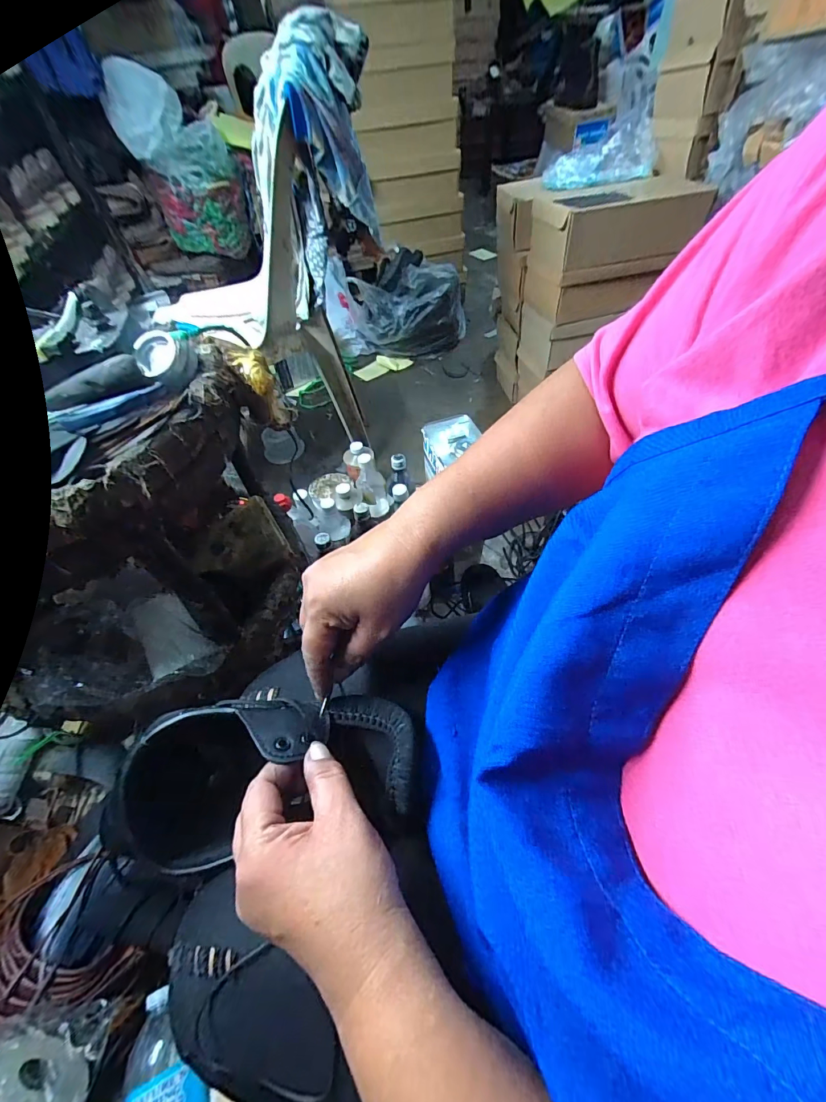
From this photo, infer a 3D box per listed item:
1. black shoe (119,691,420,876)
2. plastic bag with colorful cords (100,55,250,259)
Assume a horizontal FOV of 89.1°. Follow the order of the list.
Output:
[{"bbox_3d":[-0.105,0.150,0.292,0.214,0.097,0.090,-23,50,15],"label":"black shoe"},{"bbox_3d":[-0.694,-1.157,1.275,0.268,0.421,0.164,-22,53,-12],"label":"plastic bag with colorful cords"}]

